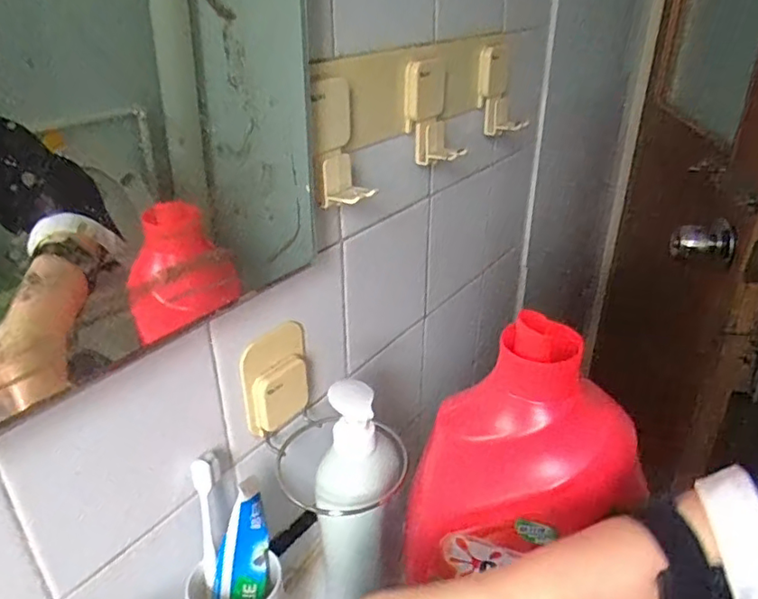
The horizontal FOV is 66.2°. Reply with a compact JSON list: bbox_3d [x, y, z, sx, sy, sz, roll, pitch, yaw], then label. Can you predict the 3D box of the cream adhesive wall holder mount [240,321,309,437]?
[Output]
[{"bbox_3d":[-0.084,0.067,0.492,0.020,0.079,0.063,21,34,33],"label":"cream adhesive wall holder mount"}]

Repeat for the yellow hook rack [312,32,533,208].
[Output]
[{"bbox_3d":[0.054,-0.184,0.553,0.057,0.101,0.345,19,33,30],"label":"yellow hook rack"}]

